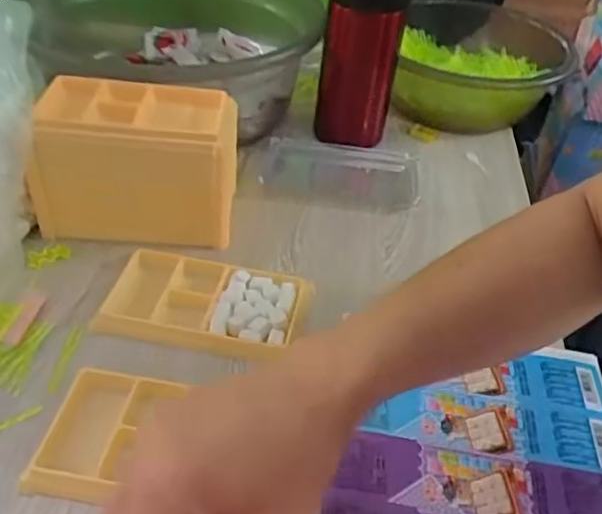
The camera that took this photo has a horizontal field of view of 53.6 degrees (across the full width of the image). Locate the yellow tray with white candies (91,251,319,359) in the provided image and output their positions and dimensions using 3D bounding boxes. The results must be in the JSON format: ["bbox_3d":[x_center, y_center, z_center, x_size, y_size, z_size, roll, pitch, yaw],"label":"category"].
[{"bbox_3d":[-0.065,0.032,0.412,0.133,0.016,0.075,10,41,6],"label":"yellow tray with white candies"}]

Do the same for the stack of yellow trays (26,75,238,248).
[{"bbox_3d":[-0.121,-0.068,0.446,0.139,0.096,0.083,4,41,-2],"label":"stack of yellow trays"}]

